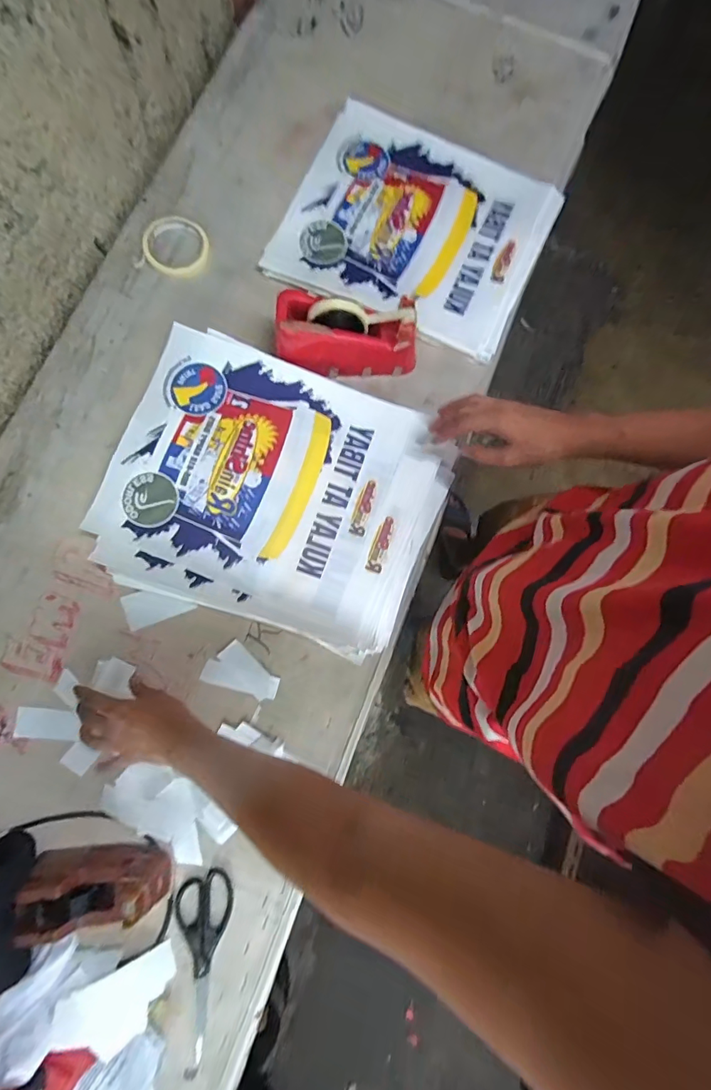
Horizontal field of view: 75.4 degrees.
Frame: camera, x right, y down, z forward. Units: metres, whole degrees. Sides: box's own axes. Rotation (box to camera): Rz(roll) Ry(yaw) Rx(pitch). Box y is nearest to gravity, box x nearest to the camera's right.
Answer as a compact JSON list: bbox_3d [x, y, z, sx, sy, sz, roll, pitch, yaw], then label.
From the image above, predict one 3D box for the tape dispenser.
[{"bbox_3d":[-0.009,-0.289,0.637,0.196,0.092,0.071,4,80,-3],"label":"tape dispenser"}]

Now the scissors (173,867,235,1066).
[{"bbox_3d":[-0.197,0.500,0.556,0.069,0.013,0.202,11,82,3],"label":"scissors"}]

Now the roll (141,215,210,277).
[{"bbox_3d":[-0.272,-0.455,0.700,0.095,0.013,0.098,1,80,-5],"label":"roll"}]

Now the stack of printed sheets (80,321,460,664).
[{"bbox_3d":[-0.106,-0.071,0.627,0.438,0.056,0.352,20,79,-1],"label":"stack of printed sheets"}]

